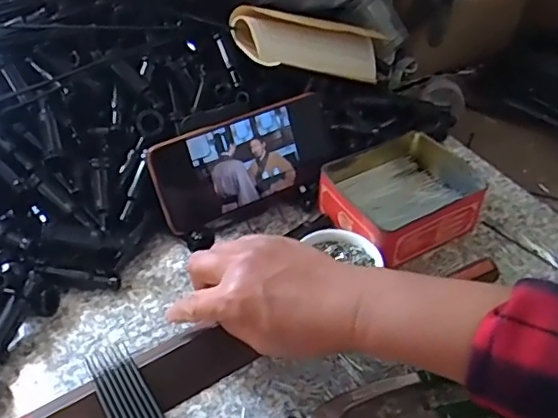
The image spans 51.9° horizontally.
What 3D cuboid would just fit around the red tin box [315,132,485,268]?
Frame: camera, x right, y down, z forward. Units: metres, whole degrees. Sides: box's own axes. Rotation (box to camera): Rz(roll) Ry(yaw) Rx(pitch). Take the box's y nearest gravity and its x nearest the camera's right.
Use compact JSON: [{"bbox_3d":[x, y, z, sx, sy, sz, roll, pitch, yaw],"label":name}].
[{"bbox_3d":[0.107,-0.014,0.519,0.130,0.045,0.119,-23,48,-23],"label":"red tin box"}]

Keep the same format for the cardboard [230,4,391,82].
[{"bbox_3d":[0.049,-0.180,0.633,0.228,0.051,0.055,-5,36,-46],"label":"cardboard"}]

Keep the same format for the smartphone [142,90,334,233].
[{"bbox_3d":[-0.025,-0.043,0.498,0.169,0.079,0.008,-23,20,-22],"label":"smartphone"}]

